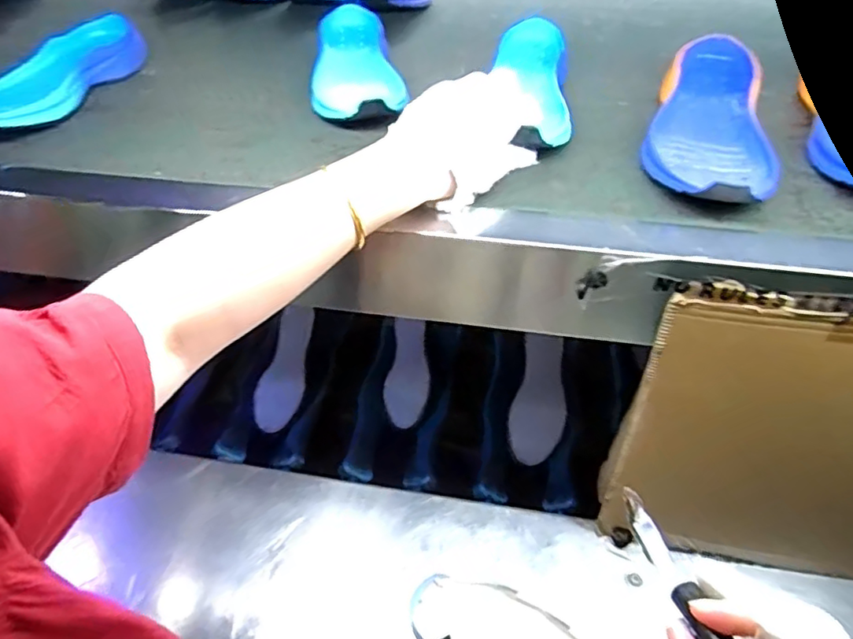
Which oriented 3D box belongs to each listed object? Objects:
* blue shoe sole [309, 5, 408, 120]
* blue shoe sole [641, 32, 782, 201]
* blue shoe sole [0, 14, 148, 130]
[{"bbox_3d":[-0.074,-0.265,0.602,0.090,0.039,0.224,-11,48,-1],"label":"blue shoe sole"},{"bbox_3d":[0.250,-0.174,0.504,0.097,0.045,0.247,14,52,20],"label":"blue shoe sole"},{"bbox_3d":[-0.385,-0.249,0.600,0.085,0.040,0.215,14,52,20],"label":"blue shoe sole"}]

